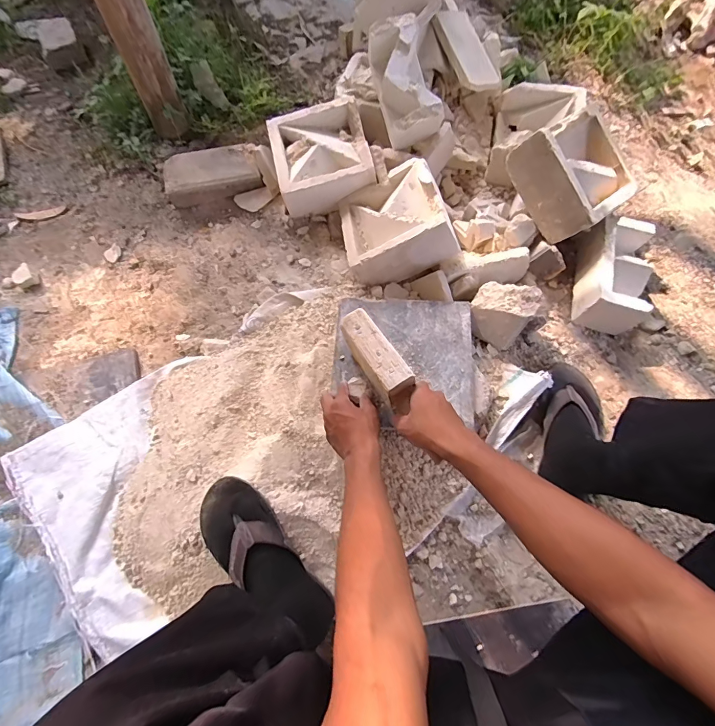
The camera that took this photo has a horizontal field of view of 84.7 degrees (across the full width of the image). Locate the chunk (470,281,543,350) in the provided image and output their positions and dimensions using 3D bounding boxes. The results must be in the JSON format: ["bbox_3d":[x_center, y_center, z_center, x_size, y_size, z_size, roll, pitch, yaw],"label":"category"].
[{"bbox_3d":[0.272,-0.099,0.740,0.111,0.065,0.109,30,73,10],"label":"chunk"}]

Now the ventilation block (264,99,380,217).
[{"bbox_3d":[-0.079,-0.448,0.853,0.200,0.076,0.215,-12,71,-4],"label":"ventilation block"}]

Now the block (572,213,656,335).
[{"bbox_3d":[0.527,-0.187,0.781,0.133,0.090,0.218,12,71,4],"label":"block"}]

